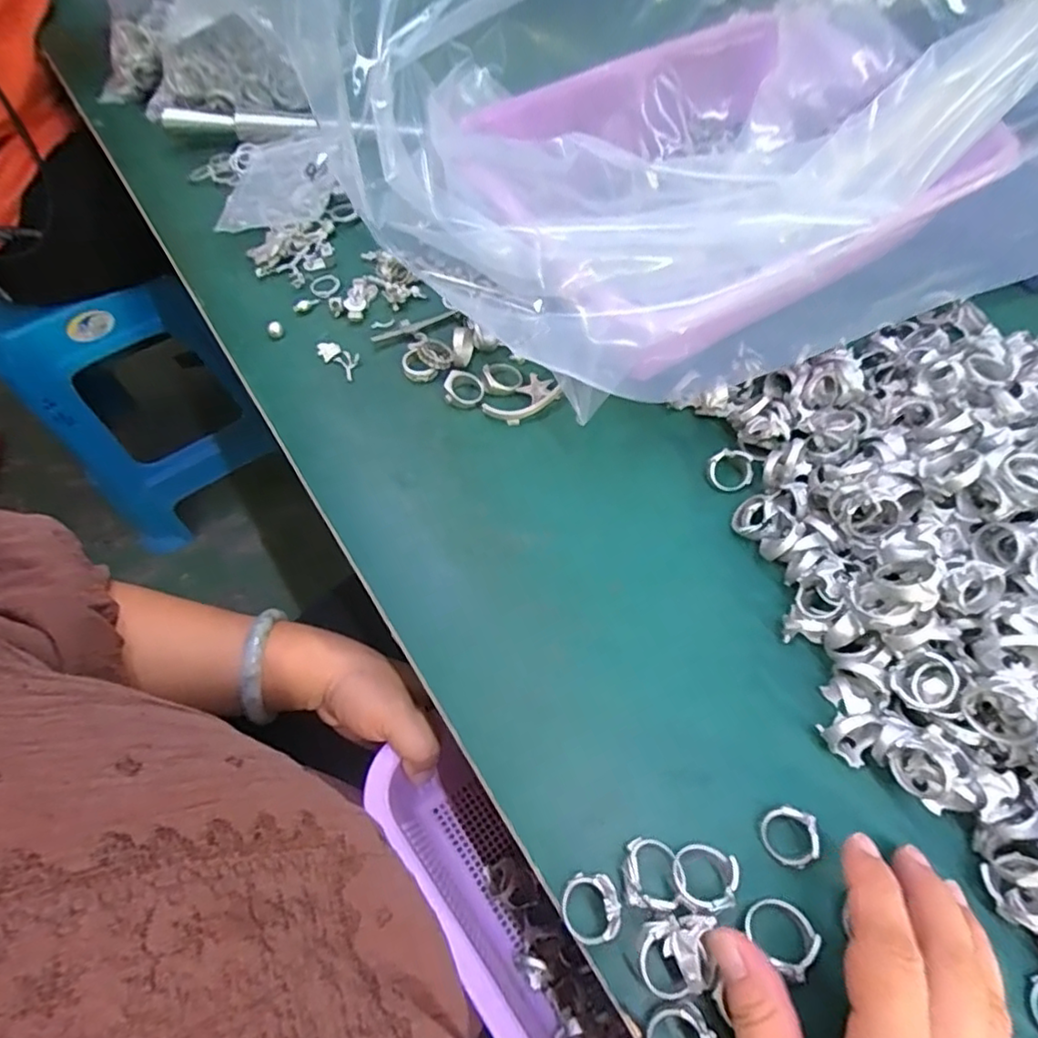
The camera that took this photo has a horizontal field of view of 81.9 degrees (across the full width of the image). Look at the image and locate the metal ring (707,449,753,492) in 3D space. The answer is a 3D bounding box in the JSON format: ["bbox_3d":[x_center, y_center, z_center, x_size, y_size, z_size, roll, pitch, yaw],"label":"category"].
[{"bbox_3d":[0.119,-0.027,0.338,0.025,0.008,0.024,0,98,1],"label":"metal ring"}]

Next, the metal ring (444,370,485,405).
[{"bbox_3d":[-0.034,-0.082,0.367,0.024,0.009,0.022,-2,62,0],"label":"metal ring"}]

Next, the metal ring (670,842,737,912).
[{"bbox_3d":[0.074,0.145,0.241,0.025,0.006,0.027,-7,29,4],"label":"metal ring"}]

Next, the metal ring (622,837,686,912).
[{"bbox_3d":[0.055,0.144,0.244,0.025,0.011,0.025,0,62,1],"label":"metal ring"}]

